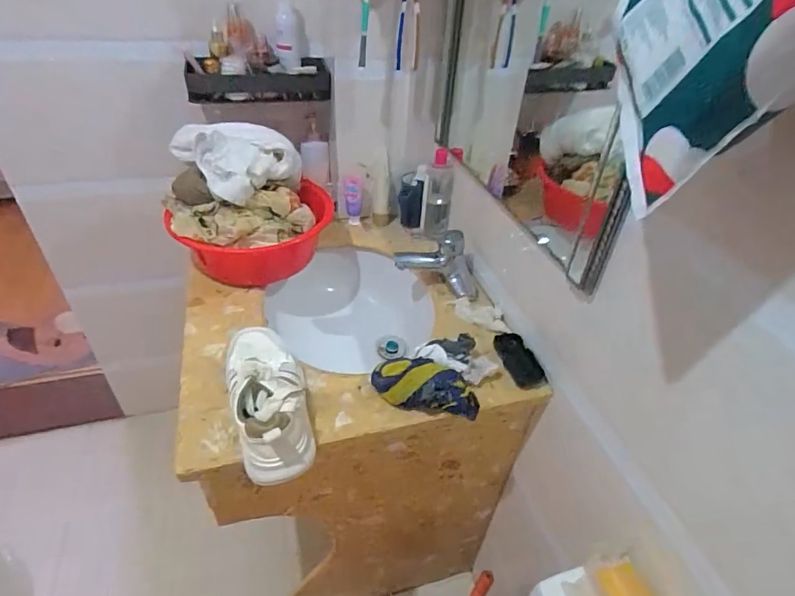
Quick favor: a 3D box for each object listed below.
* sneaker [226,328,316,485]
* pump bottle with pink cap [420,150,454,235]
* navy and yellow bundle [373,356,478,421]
[{"bbox_3d":[-0.179,0.134,0.676,0.103,0.106,0.243,-13,42,-20],"label":"sneaker"},{"bbox_3d":[0.092,-0.231,1.043,0.063,0.173,0.051,4,39,-1],"label":"pump bottle with pink cap"},{"bbox_3d":[0.041,0.135,0.709,0.159,0.064,0.057,9,40,5],"label":"navy and yellow bundle"}]

